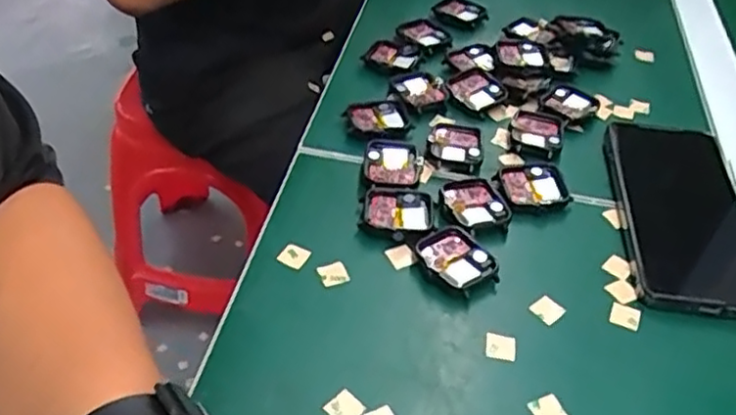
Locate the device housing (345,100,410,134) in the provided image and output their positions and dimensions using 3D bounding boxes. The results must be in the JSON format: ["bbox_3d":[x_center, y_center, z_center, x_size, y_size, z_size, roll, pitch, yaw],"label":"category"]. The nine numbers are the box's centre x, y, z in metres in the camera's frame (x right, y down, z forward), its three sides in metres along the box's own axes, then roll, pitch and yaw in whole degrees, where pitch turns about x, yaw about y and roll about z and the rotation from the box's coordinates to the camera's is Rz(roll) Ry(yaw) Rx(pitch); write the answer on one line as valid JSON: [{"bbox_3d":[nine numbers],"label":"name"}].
[{"bbox_3d":[0.008,-0.065,0.498,0.045,0.007,0.034,-9,44,-15],"label":"device housing"}]

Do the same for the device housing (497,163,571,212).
[{"bbox_3d":[0.110,-0.013,0.451,0.045,0.007,0.038,-5,44,-11],"label":"device housing"}]

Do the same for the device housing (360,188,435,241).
[{"bbox_3d":[0.019,0.005,0.428,0.045,0.009,0.038,7,43,2],"label":"device housing"}]

